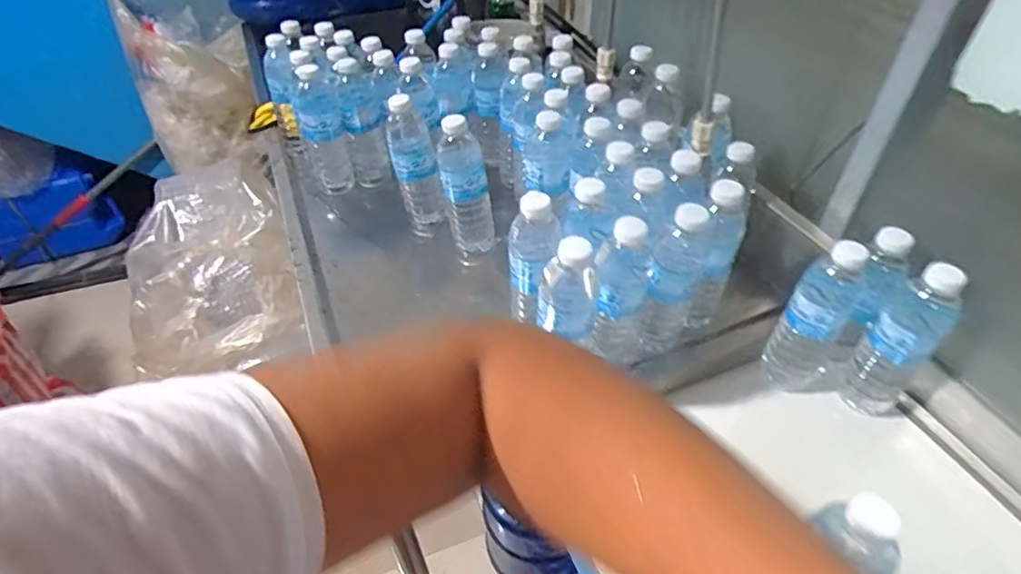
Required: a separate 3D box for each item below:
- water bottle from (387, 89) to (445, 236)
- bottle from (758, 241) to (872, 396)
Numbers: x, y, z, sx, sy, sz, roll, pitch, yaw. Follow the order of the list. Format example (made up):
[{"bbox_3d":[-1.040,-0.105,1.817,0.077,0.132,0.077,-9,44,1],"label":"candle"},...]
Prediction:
[{"bbox_3d":[-0.139,-0.169,0.823,0.061,0.211,0.060,-13,46,-11],"label":"water bottle"},{"bbox_3d":[0.340,0.040,0.629,0.059,0.206,0.056,34,55,30],"label":"bottle"}]

